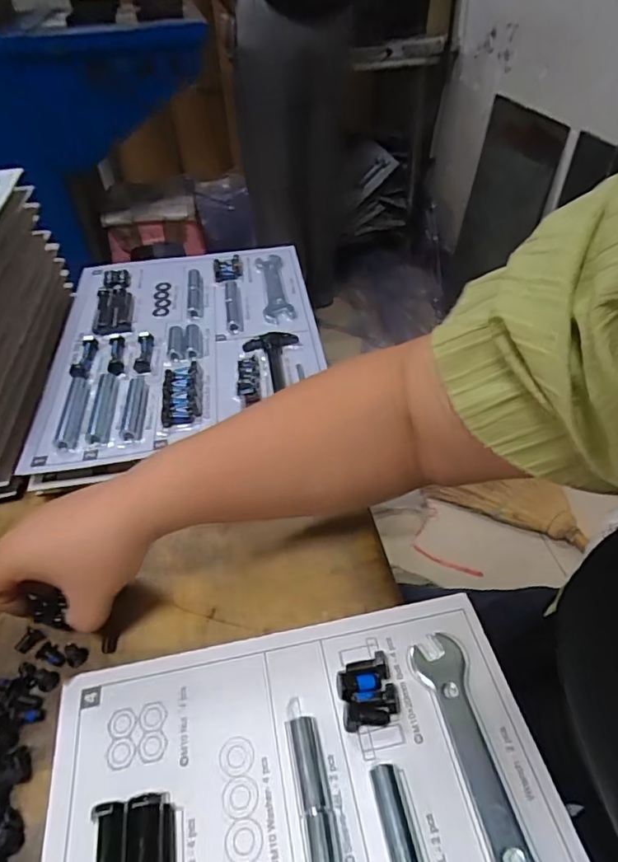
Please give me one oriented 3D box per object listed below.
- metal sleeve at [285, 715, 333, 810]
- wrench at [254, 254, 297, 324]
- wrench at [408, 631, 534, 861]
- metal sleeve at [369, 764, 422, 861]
[{"bbox_3d":[-0.001,0.190,0.307,0.019,0.012,0.047,-11,44,-7],"label":"metal sleeve"},{"bbox_3d":[-0.042,-0.175,0.641,0.034,0.007,0.156,-10,38,-3],"label":"wrench"},{"bbox_3d":[0.097,0.191,0.301,0.035,0.009,0.151,-9,44,-6],"label":"wrench"},{"bbox_3d":[0.046,0.207,0.285,0.018,0.016,0.048,-10,44,-6],"label":"metal sleeve"}]

